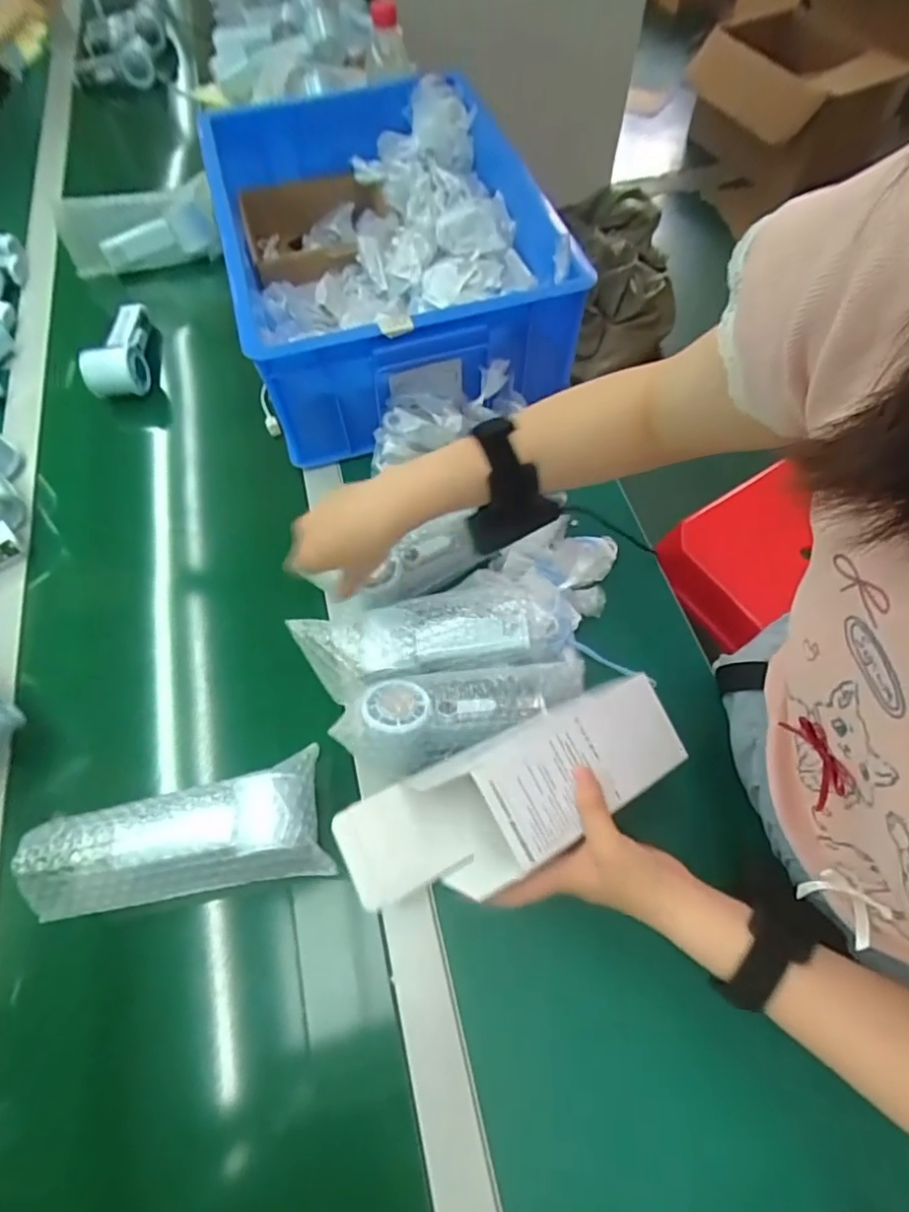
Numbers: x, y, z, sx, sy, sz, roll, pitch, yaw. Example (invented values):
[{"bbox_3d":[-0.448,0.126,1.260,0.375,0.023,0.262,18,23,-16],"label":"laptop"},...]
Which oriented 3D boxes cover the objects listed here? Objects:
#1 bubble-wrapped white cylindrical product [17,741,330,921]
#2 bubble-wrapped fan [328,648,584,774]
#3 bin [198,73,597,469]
[{"bbox_3d":[-0.208,0.177,0.453,0.203,0.048,0.089,-14,63,-5],"label":"bubble-wrapped white cylindrical product"},{"bbox_3d":[0.013,0.081,0.489,0.204,0.053,0.081,-9,63,-3],"label":"bubble-wrapped fan"},{"bbox_3d":[-0.090,-0.433,0.720,0.341,0.151,0.471,-15,63,-6],"label":"bin"}]

